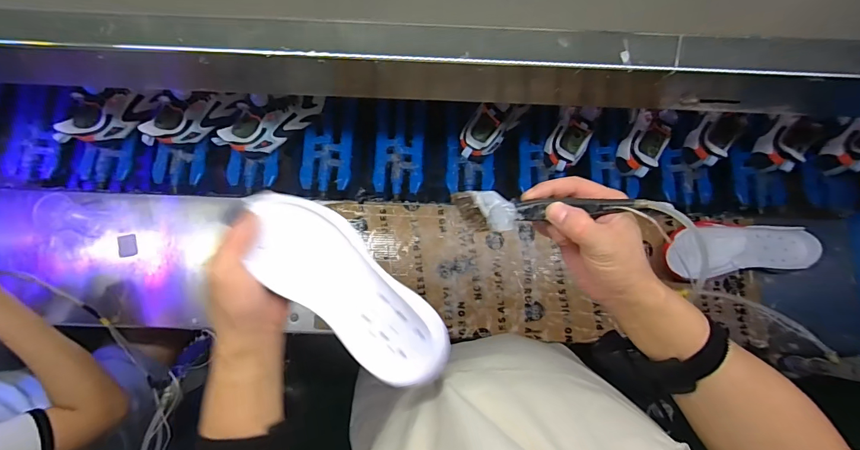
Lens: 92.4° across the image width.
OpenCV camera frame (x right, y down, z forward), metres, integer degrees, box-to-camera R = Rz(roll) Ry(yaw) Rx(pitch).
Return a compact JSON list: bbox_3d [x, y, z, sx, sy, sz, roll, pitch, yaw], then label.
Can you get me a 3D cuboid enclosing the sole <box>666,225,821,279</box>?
[{"bbox_3d":[0.526,0.044,0.714,0.236,0.069,0.079,-5,81,0],"label":"sole"}]

